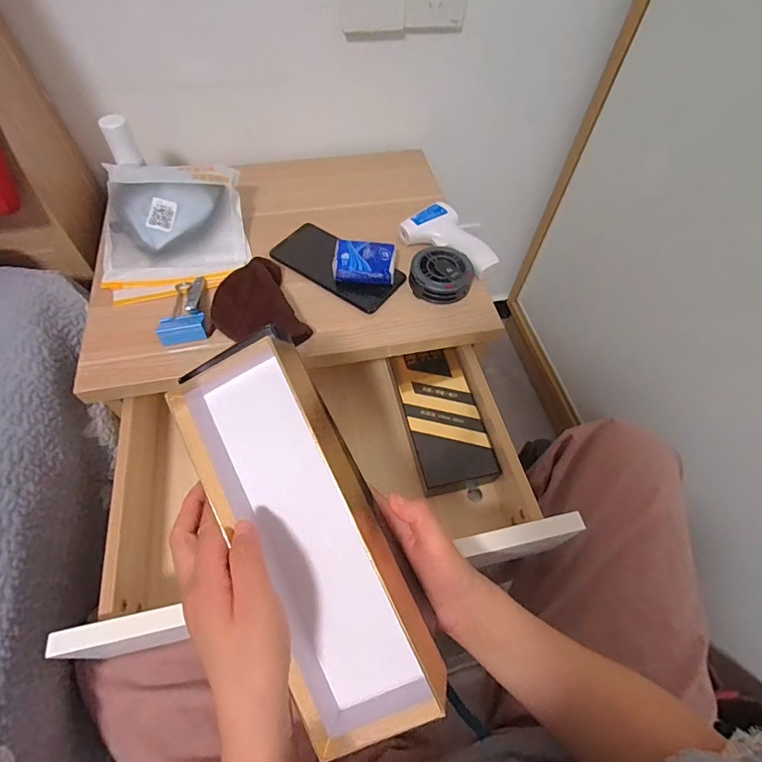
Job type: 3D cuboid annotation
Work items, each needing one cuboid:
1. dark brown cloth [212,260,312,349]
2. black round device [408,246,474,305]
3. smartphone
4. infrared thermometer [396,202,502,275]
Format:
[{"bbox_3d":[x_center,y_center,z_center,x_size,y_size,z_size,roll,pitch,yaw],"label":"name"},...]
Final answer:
[{"bbox_3d":[-0.152,-0.091,0.515,0.096,0.034,0.136,-21,62,-15],"label":"dark brown cloth"},{"bbox_3d":[0.079,-0.139,0.570,0.079,0.034,0.081,1,59,-2],"label":"black round device"},{"bbox_3d":[-0.059,-0.154,0.574,0.172,0.013,0.078,32,62,15],"label":"smartphone"},{"bbox_3d":[0.090,-0.186,0.583,0.074,0.034,0.127,-27,64,-18],"label":"infrared thermometer"}]

